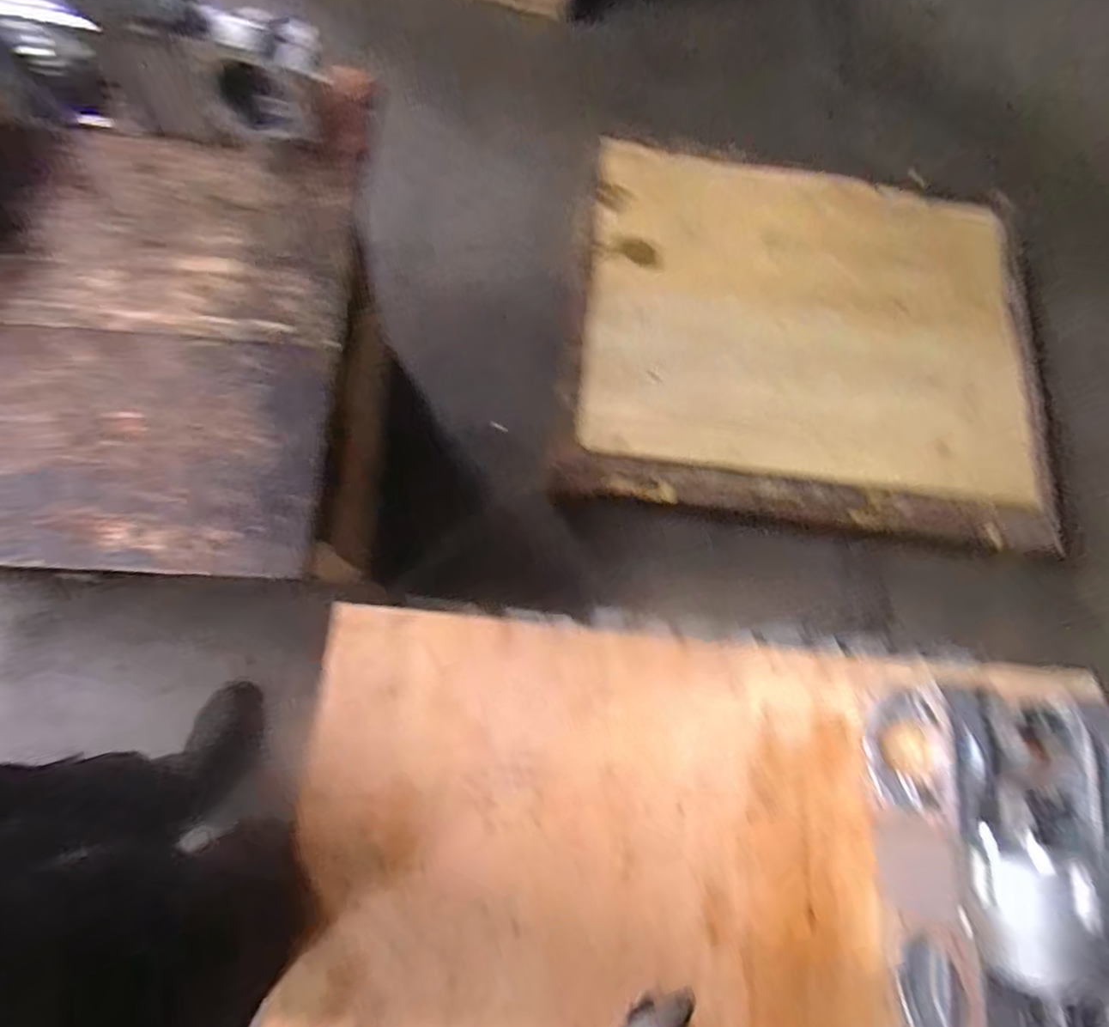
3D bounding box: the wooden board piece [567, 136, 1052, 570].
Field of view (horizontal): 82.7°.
[{"bbox_3d":[0.614,-0.459,1.541,1.140,0.101,1.005,8,73,2],"label":"wooden board piece"}]

